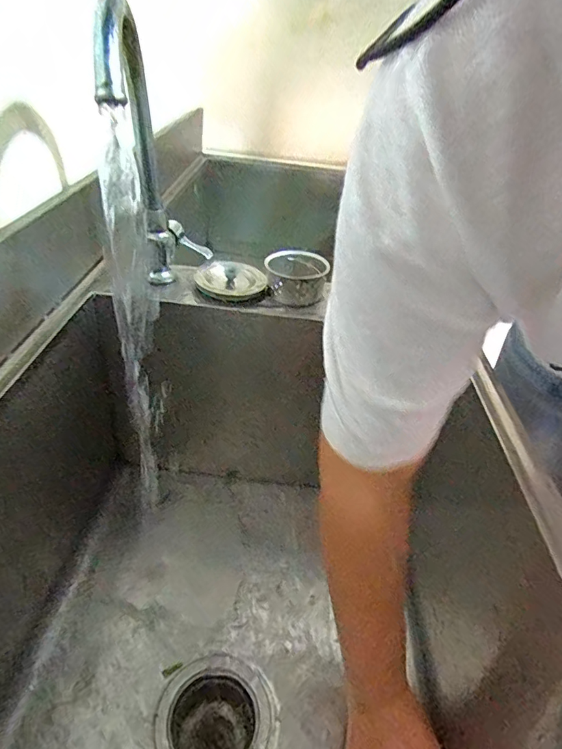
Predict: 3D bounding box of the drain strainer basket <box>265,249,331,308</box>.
[{"bbox_3d":[0.017,-0.114,0.530,0.065,0.042,0.067,0,38,-10],"label":"drain strainer basket"}]

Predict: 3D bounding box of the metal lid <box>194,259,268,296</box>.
[{"bbox_3d":[-0.060,-0.111,0.537,0.079,0.020,0.070,-7,39,-18],"label":"metal lid"}]

